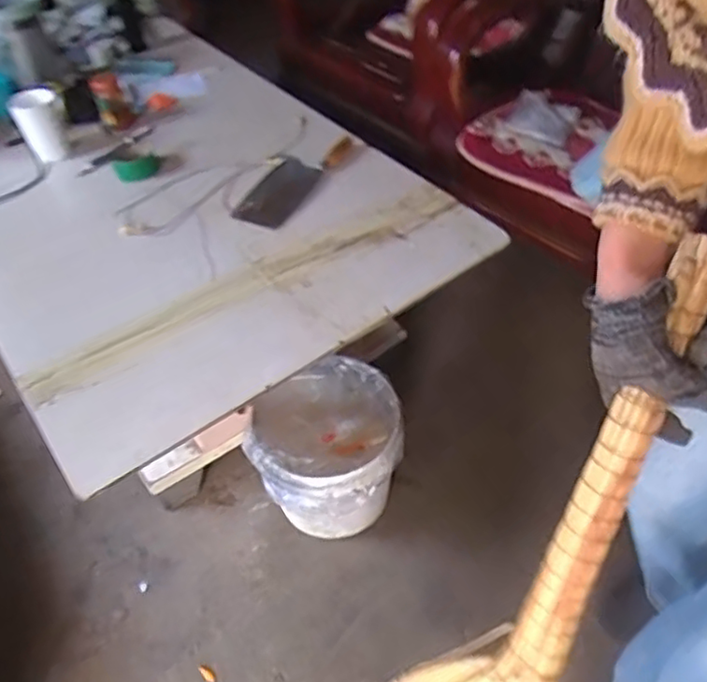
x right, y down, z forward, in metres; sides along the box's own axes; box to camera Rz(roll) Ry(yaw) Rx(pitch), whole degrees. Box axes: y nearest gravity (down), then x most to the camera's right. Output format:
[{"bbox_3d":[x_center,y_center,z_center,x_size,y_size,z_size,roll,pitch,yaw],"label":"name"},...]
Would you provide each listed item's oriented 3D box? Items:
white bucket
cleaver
[{"bbox_3d":[-0.042,0.216,1.157,0.260,0.262,0.238,-2,49,2],"label":"white bucket"},{"bbox_3d":[-0.126,-0.330,1.276,0.122,0.030,0.340,19,51,19],"label":"cleaver"}]

